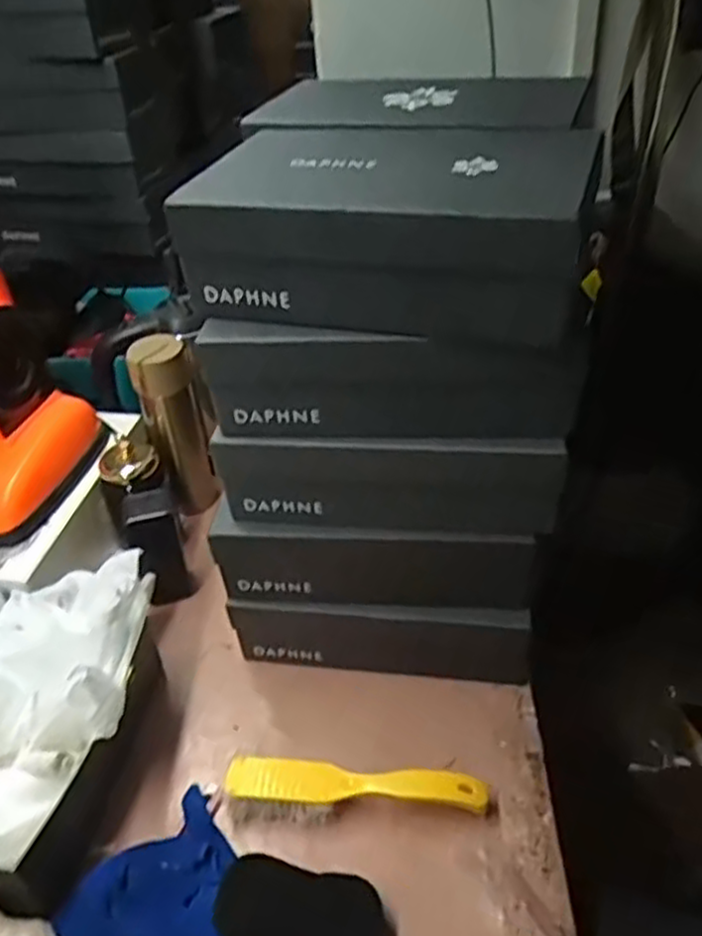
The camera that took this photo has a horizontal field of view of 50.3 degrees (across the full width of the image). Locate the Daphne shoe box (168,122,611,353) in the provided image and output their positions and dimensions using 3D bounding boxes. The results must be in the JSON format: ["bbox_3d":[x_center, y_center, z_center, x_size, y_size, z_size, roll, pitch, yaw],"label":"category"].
[{"bbox_3d":[0.034,-0.188,0.584,0.292,0.103,0.161,12,42,19],"label":"Daphne shoe box"}]

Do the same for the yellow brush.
[{"bbox_3d":[0.003,0.284,0.653,0.224,0.037,0.044,2,40,7],"label":"yellow brush"}]

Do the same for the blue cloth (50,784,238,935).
[{"bbox_3d":[-0.132,0.357,0.588,0.159,0.035,0.145,28,49,33],"label":"blue cloth"}]

